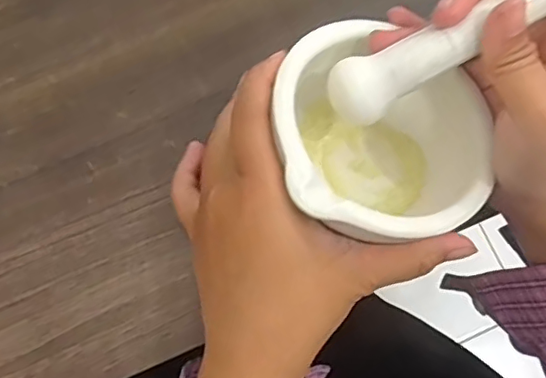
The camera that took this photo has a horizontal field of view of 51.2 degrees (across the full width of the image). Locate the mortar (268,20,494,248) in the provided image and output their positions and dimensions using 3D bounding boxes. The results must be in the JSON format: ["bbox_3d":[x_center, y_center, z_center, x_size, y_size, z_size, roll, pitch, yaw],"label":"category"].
[{"bbox_3d":[0.046,-0.021,0.249,0.091,0.057,0.094,0,74,-1],"label":"mortar"}]

